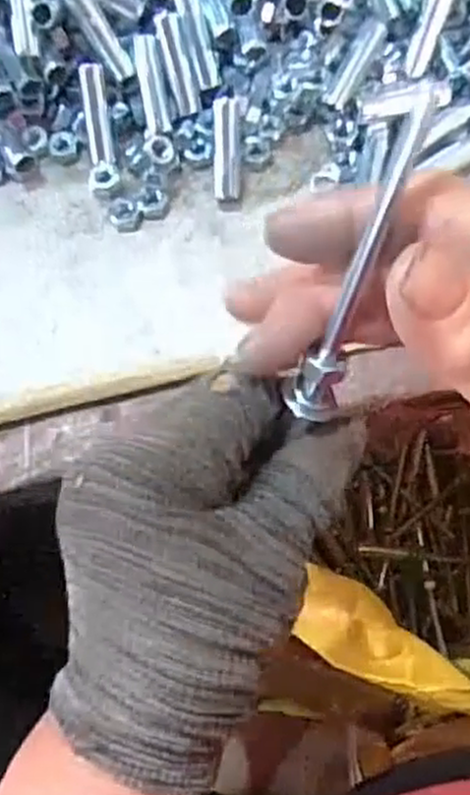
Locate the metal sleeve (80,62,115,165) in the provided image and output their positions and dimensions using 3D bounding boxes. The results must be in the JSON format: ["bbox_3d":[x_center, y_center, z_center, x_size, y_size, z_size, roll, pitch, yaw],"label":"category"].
[{"bbox_3d":[-0.061,-0.126,0.346,0.011,0.009,0.043,-5,103,1],"label":"metal sleeve"}]

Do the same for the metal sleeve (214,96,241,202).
[{"bbox_3d":[-0.003,-0.110,0.344,0.012,0.011,0.044,1,99,3],"label":"metal sleeve"}]

